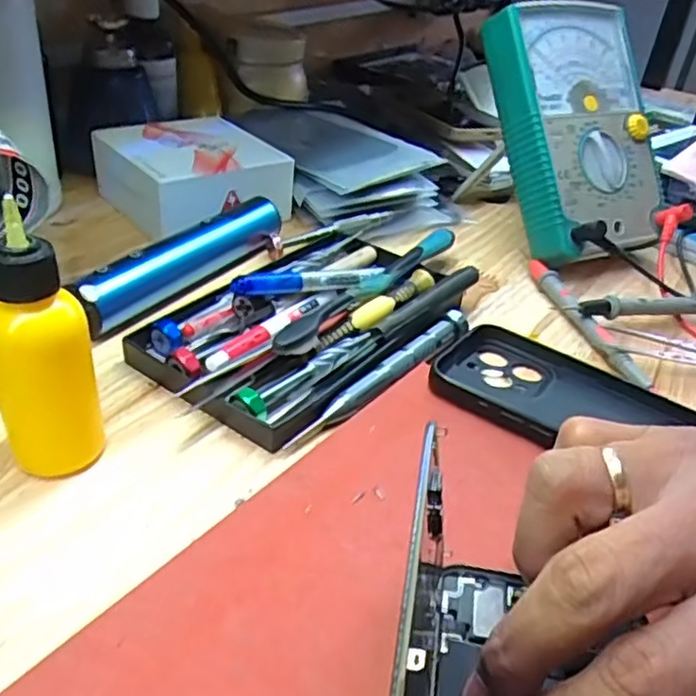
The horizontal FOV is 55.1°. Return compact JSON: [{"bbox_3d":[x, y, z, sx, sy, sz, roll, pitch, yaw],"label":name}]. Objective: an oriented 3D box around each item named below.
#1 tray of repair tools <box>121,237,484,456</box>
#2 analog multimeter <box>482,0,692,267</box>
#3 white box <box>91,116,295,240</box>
[{"bbox_3d":[-0.018,-0.023,0.350,0.121,0.030,0.175,29,40,29],"label":"tray of repair tools"},{"bbox_3d":[0.157,-0.144,0.441,0.106,0.164,0.038,-16,4,-21],"label":"analog multimeter"},{"bbox_3d":[-0.107,-0.119,0.458,0.100,0.045,0.107,-22,44,-35],"label":"white box"}]

